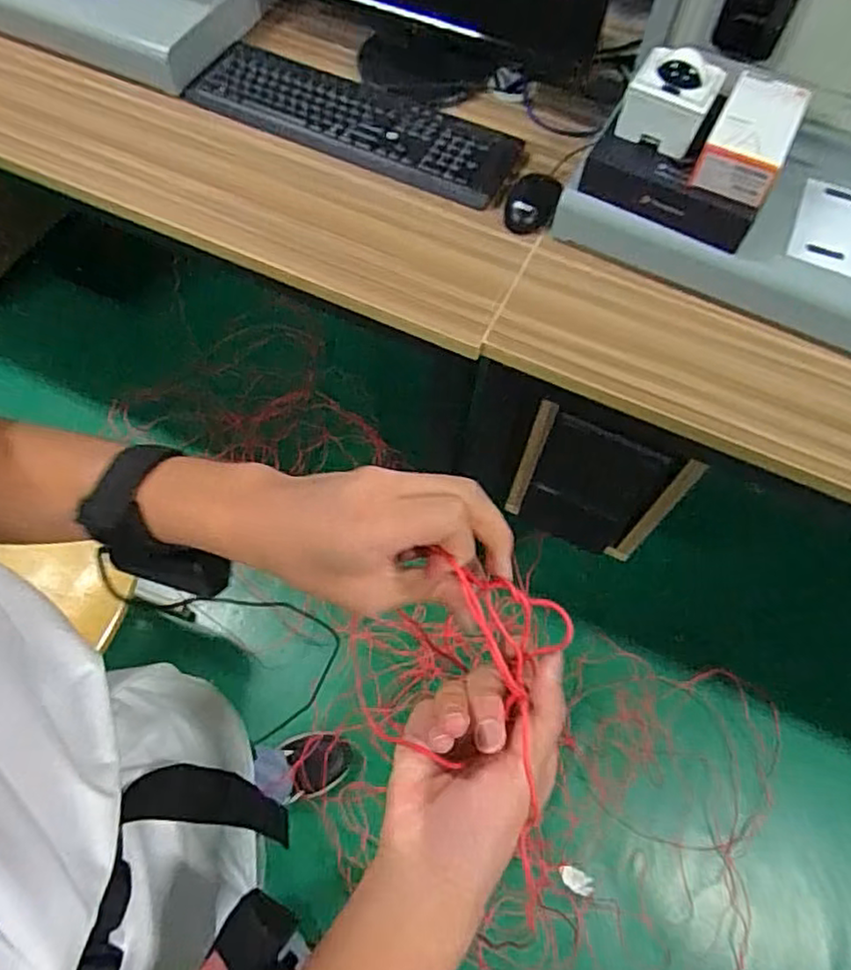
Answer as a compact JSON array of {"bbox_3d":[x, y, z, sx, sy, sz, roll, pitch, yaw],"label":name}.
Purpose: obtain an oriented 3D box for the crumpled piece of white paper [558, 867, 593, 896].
[{"bbox_3d":[0.265,0.698,1.155,0.059,0.019,0.033,28,66,11],"label":"crumpled piece of white paper"}]

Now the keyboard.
[{"bbox_3d":[-0.099,-0.512,0.902,0.456,0.028,0.143,22,68,9],"label":"keyboard"}]

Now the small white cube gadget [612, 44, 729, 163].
[{"bbox_3d":[0.276,-0.438,0.737,0.091,0.062,0.097,25,65,9],"label":"small white cube gadget"}]

